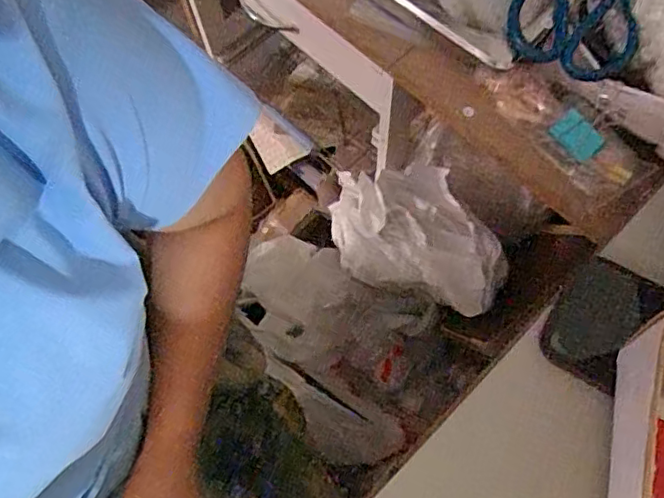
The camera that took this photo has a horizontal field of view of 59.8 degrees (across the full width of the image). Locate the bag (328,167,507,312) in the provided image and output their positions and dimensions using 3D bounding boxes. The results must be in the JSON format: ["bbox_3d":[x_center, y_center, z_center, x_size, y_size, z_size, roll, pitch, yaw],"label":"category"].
[{"bbox_3d":[0.105,-0.021,0.760,0.246,0.071,0.156,21,70,11],"label":"bag"}]

